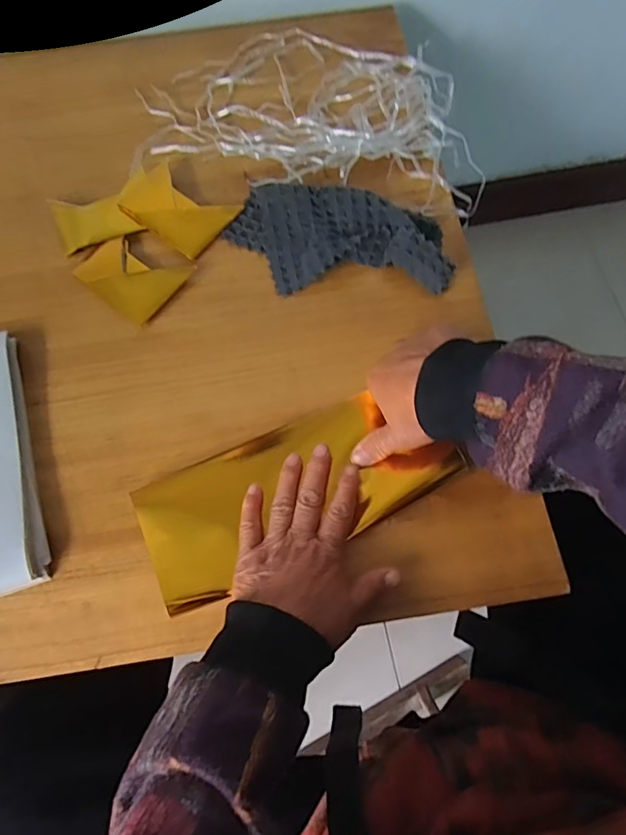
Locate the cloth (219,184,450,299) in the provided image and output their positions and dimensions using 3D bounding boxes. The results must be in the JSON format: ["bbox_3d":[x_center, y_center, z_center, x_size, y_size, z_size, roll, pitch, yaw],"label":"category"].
[{"bbox_3d":[0.023,-0.165,0.452,0.204,0.027,0.097,6,71,5],"label":"cloth"}]

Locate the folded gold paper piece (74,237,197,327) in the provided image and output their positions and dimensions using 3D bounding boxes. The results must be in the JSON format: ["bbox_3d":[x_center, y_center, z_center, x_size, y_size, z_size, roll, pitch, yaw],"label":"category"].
[{"bbox_3d":[-0.171,-0.136,0.457,0.090,0.007,0.069,36,76,13],"label":"folded gold paper piece"}]

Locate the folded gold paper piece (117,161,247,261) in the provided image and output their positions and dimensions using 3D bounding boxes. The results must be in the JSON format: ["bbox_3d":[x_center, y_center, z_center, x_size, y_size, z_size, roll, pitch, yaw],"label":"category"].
[{"bbox_3d":[-0.133,-0.205,0.473,0.104,0.014,0.072,34,76,13],"label":"folded gold paper piece"}]

